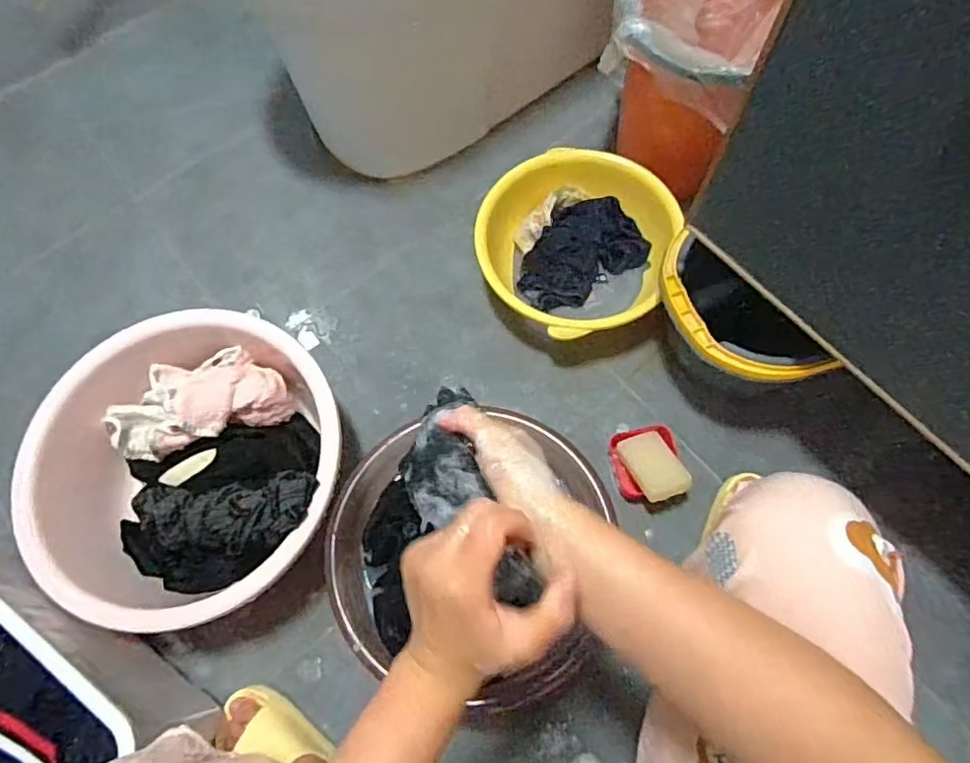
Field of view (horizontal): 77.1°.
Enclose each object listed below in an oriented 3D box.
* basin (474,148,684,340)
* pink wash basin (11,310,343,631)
[{"bbox_3d":[0.131,-0.192,0.940,0.265,0.139,0.272,-1,69,3],"label":"basin"},{"bbox_3d":[-0.377,0.112,0.789,0.387,0.145,0.368,-1,69,3],"label":"pink wash basin"}]

